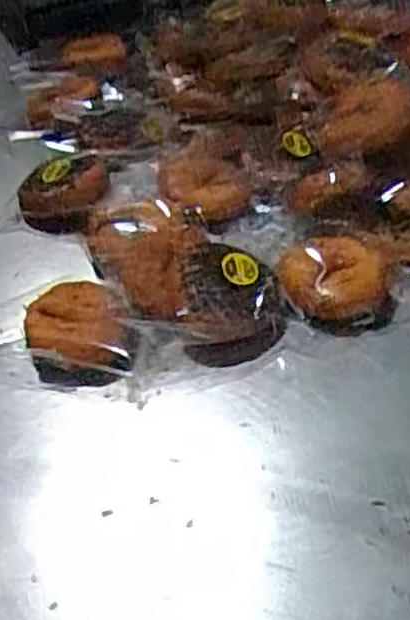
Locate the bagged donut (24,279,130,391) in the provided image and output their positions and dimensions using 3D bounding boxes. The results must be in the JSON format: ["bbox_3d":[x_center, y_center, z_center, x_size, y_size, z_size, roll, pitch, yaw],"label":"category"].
[{"bbox_3d":[-0.115,0.020,0.692,0.081,0.036,0.118,-17,44,-11],"label":"bagged donut"}]

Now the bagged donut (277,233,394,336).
[{"bbox_3d":[0.117,-0.026,0.713,0.103,0.033,0.109,-3,43,4],"label":"bagged donut"}]

